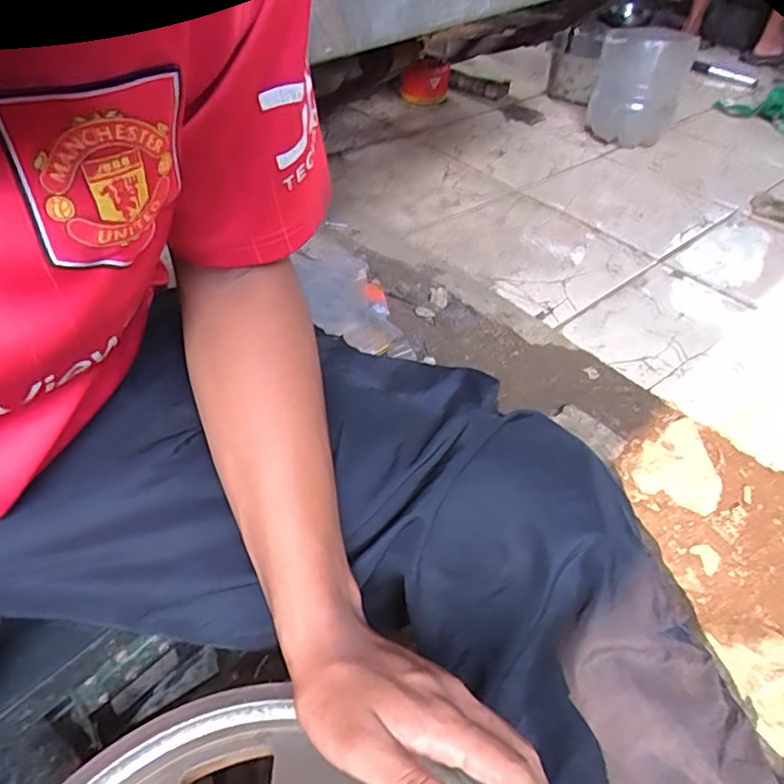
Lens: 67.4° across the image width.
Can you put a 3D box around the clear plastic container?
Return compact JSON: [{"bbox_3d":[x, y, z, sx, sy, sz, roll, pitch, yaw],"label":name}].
[{"bbox_3d":[0.608,-0.763,1.466,0.201,0.259,0.181,20,45,16],"label":"clear plastic container"}]

